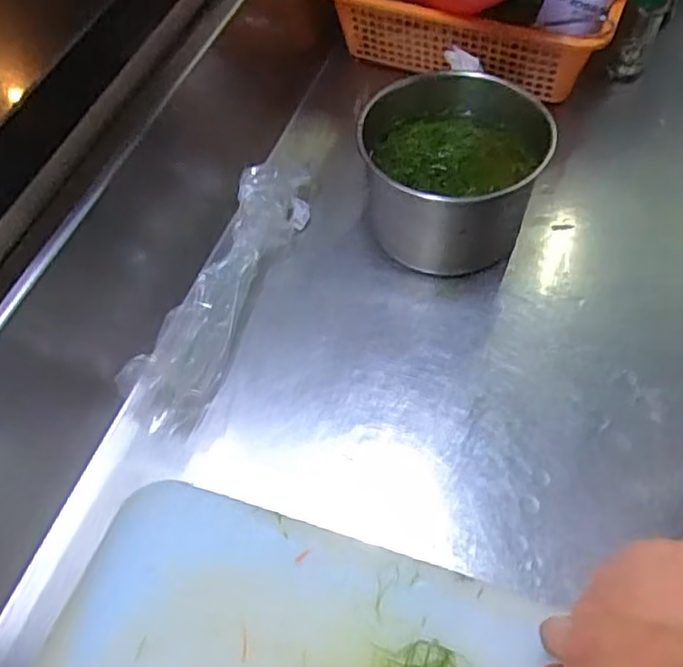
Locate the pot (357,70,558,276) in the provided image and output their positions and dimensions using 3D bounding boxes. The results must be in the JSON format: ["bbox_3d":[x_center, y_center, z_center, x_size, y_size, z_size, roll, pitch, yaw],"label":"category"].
[{"bbox_3d":[0.097,-0.135,0.569,0.157,0.106,0.153,1,58,5],"label":"pot"}]

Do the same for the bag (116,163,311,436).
[{"bbox_3d":[-0.096,-0.047,0.558,0.059,0.047,0.280,16,60,15],"label":"bag"}]

